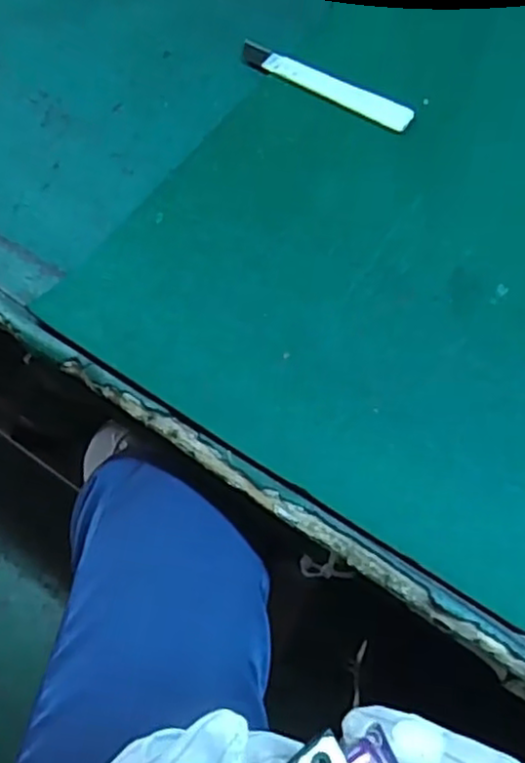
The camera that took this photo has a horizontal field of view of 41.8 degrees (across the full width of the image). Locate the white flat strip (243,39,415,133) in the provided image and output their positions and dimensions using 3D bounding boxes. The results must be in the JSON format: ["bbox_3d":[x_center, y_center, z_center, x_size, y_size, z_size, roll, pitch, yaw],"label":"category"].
[{"bbox_3d":[0.044,-0.218,0.504,0.141,0.004,0.023,31,66,15],"label":"white flat strip"}]

